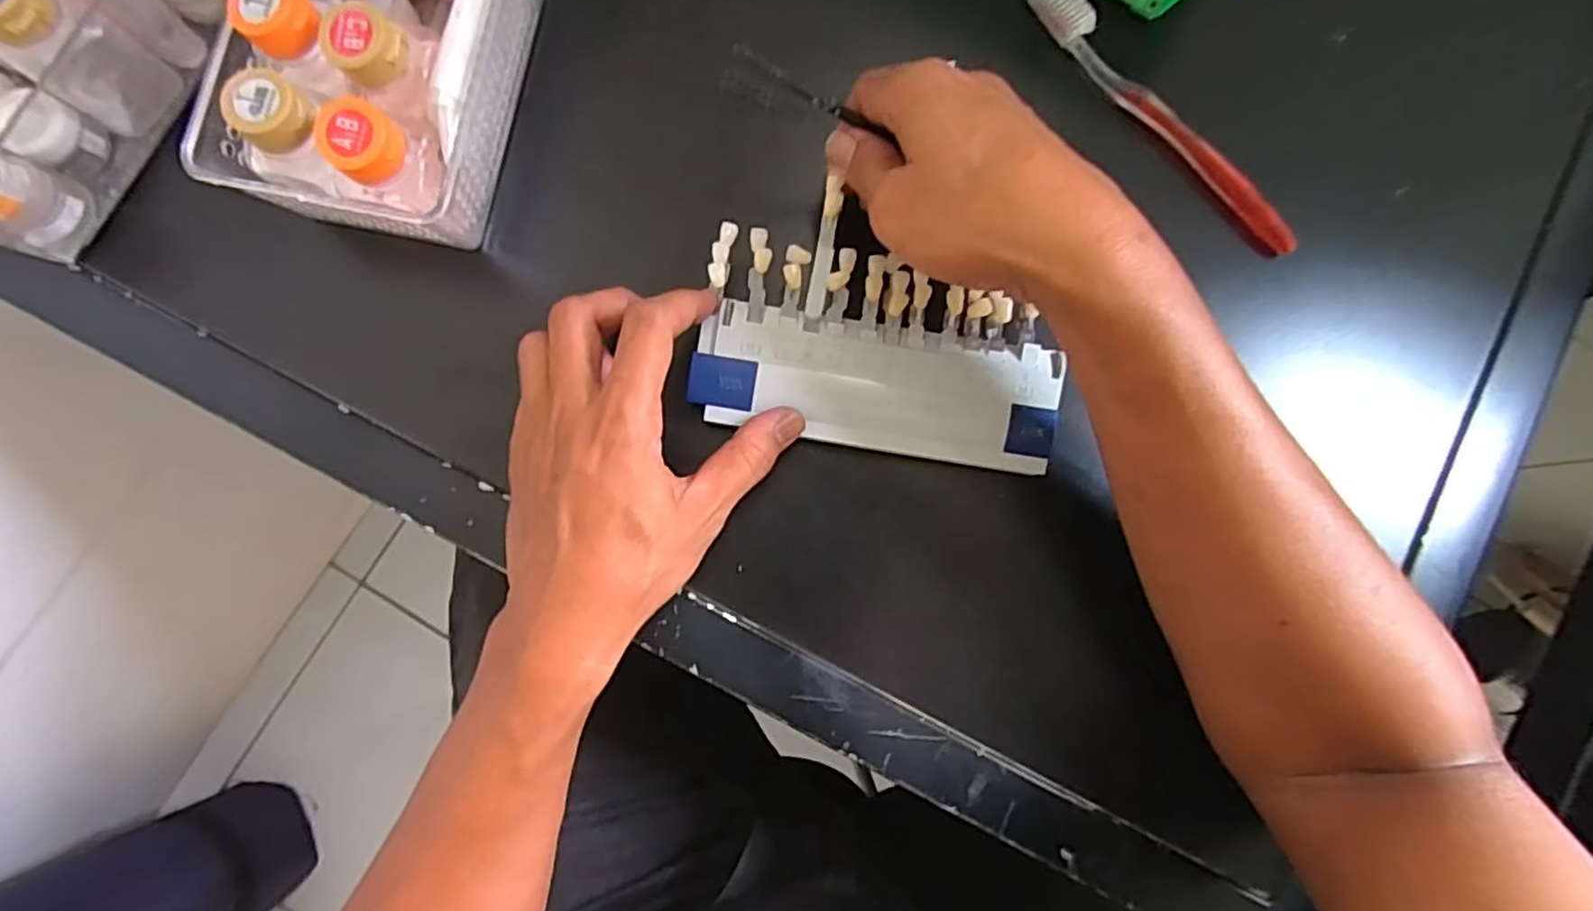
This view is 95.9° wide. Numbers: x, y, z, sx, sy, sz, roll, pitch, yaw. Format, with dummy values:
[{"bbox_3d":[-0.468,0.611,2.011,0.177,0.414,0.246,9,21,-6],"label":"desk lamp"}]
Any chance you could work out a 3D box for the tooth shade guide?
[{"bbox_3d":[0.041,-0.056,0.342,0.170,0.019,0.101,9,83,0],"label":"tooth shade guide"}]

